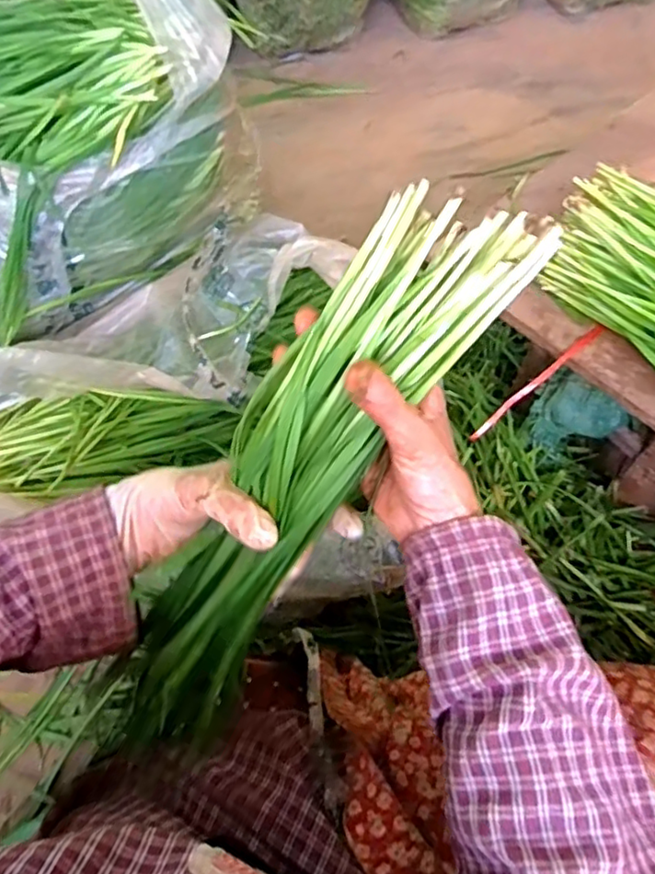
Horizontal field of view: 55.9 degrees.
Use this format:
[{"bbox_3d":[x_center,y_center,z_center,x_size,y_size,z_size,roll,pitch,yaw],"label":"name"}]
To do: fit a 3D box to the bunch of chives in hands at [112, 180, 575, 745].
[{"bbox_3d":[-0.024,0.036,0.351,0.085,0.051,0.375,40,108,22],"label":"bunch of chives in hands"}]

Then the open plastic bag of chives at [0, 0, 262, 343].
[{"bbox_3d":[-0.372,-0.379,0.720,0.492,0.314,0.439,-41,66,-17],"label":"open plastic bag of chives"}]

